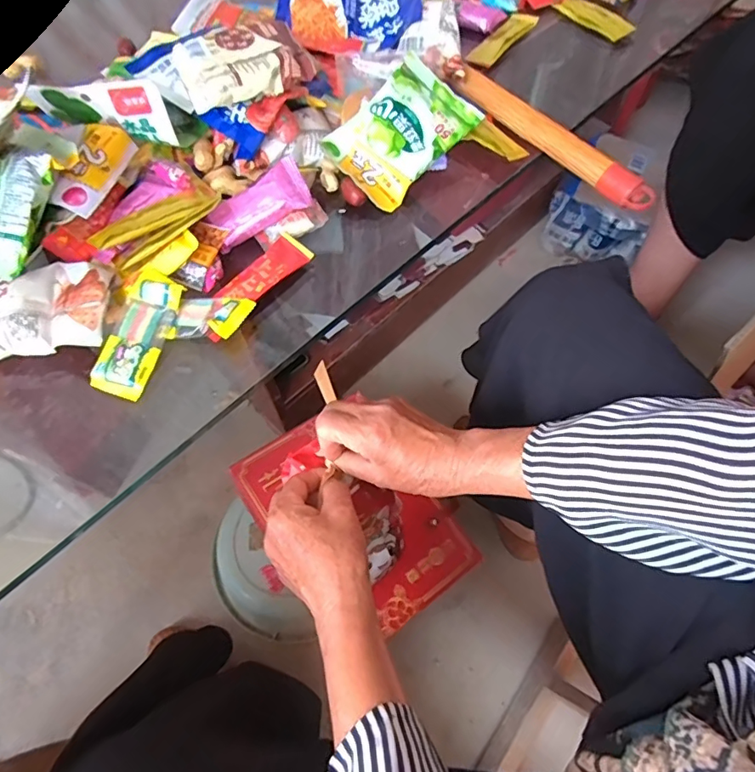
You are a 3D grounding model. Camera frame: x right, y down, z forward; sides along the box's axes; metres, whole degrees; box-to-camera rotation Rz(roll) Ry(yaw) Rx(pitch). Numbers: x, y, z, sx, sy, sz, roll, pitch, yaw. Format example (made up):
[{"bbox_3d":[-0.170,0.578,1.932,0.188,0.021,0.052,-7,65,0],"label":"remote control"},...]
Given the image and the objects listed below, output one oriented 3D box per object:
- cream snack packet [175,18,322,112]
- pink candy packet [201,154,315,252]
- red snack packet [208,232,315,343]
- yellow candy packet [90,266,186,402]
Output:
[{"bbox_3d":[-0.116,-0.278,0.430,0.103,0.021,0.084,-25,64,-11],"label":"cream snack packet"},{"bbox_3d":[-0.097,-0.151,0.418,0.086,0.022,0.039,-35,66,-16],"label":"pink candy packet"},{"bbox_3d":[-0.099,-0.081,0.400,0.036,0.008,0.110,32,67,18],"label":"red snack packet"},{"bbox_3d":[-0.177,-0.041,0.376,0.037,0.007,0.098,18,73,-6],"label":"yellow candy packet"}]

